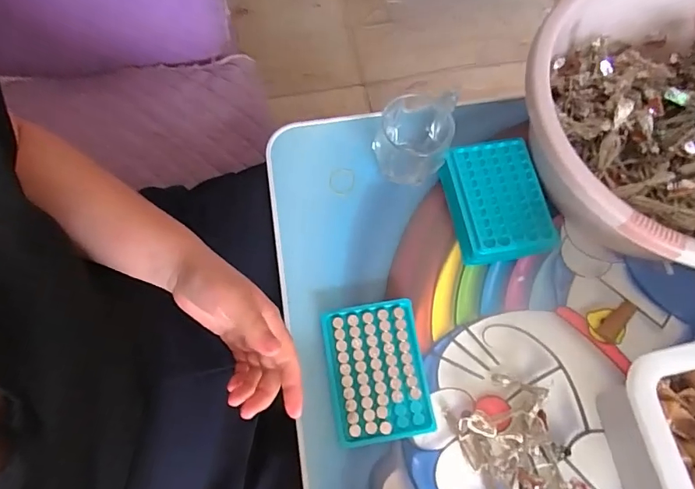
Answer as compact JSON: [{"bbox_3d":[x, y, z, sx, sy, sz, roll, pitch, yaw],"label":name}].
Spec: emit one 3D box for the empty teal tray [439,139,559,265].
[{"bbox_3d":[0.159,-0.047,0.498,0.101,0.046,0.129,-10,73,-4],"label":"empty teal tray"}]

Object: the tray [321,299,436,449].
[{"bbox_3d":[0.030,0.127,0.452,0.096,0.018,0.130,-8,73,-4],"label":"tray"}]

